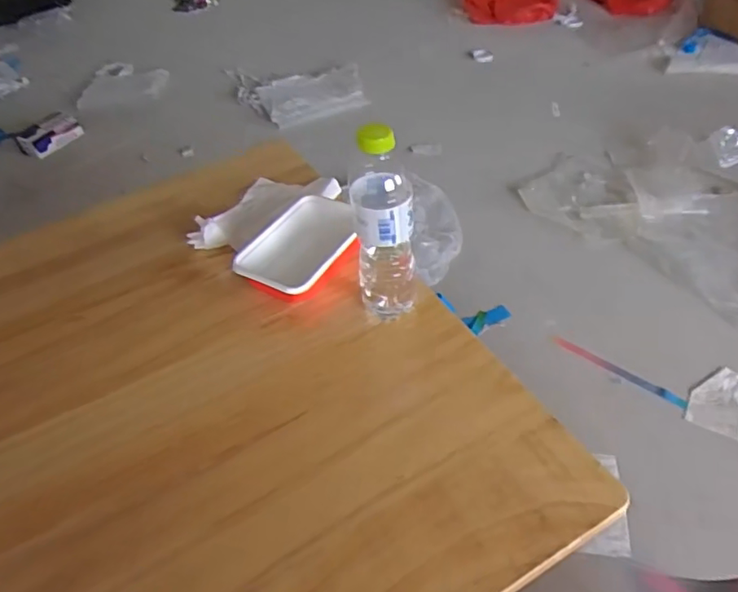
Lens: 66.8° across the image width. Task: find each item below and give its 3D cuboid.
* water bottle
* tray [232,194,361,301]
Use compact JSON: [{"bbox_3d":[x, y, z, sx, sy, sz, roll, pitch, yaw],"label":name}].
[{"bbox_3d":[0.016,-0.064,0.600,0.063,0.239,0.064,-7,45,2],"label":"water bottle"},{"bbox_3d":[-0.083,-0.061,0.736,0.121,0.052,0.173,22,53,27],"label":"tray"}]

